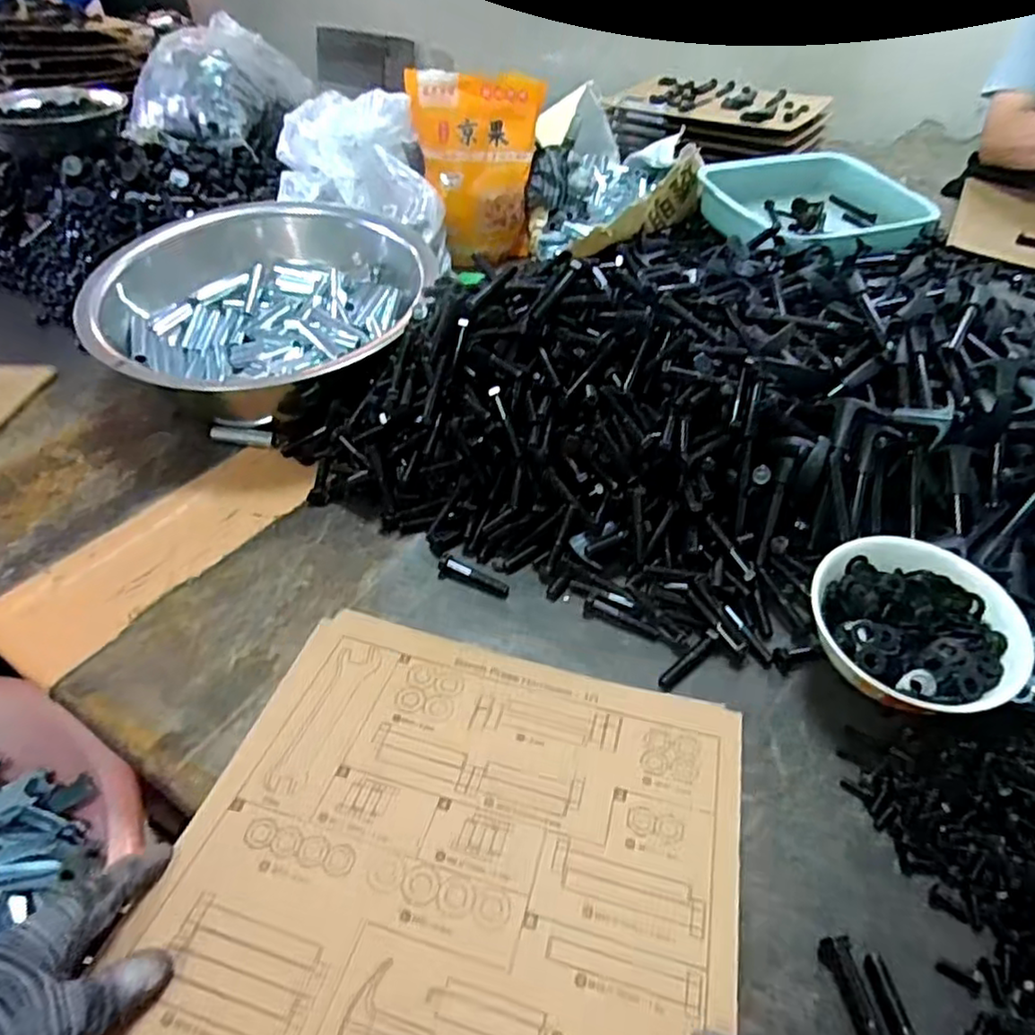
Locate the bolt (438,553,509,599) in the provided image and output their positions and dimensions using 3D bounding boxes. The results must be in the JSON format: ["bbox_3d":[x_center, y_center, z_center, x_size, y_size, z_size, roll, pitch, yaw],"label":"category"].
[{"bbox_3d":[-0.036,0.047,0.540,0.062,0.014,0.016,17,45,17],"label":"bolt"}]

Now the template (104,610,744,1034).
[{"bbox_3d":[-0.040,0.212,0.336,0.294,0.008,0.372,12,37,10],"label":"template"}]

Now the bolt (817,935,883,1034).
[{"bbox_3d":[0.174,0.253,0.329,0.013,0.017,0.077,-6,43,-8],"label":"bolt"}]

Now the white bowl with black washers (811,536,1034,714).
[{"bbox_3d":[0.272,0.082,0.463,0.131,0.051,0.123,31,50,28],"label":"white bowl with black washers"}]

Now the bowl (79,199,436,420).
[{"bbox_3d":[-0.265,-0.243,0.731,0.326,0.116,0.326,1,43,-1],"label":"bowl"}]

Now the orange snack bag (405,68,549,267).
[{"bbox_3d":[-0.049,-0.476,0.918,0.185,0.233,0.049,-12,27,-20],"label":"orange snack bag"}]

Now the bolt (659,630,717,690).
[{"bbox_3d":[0.125,0.104,0.487,0.061,0.008,0.010,-32,52,-30],"label":"bolt"}]

